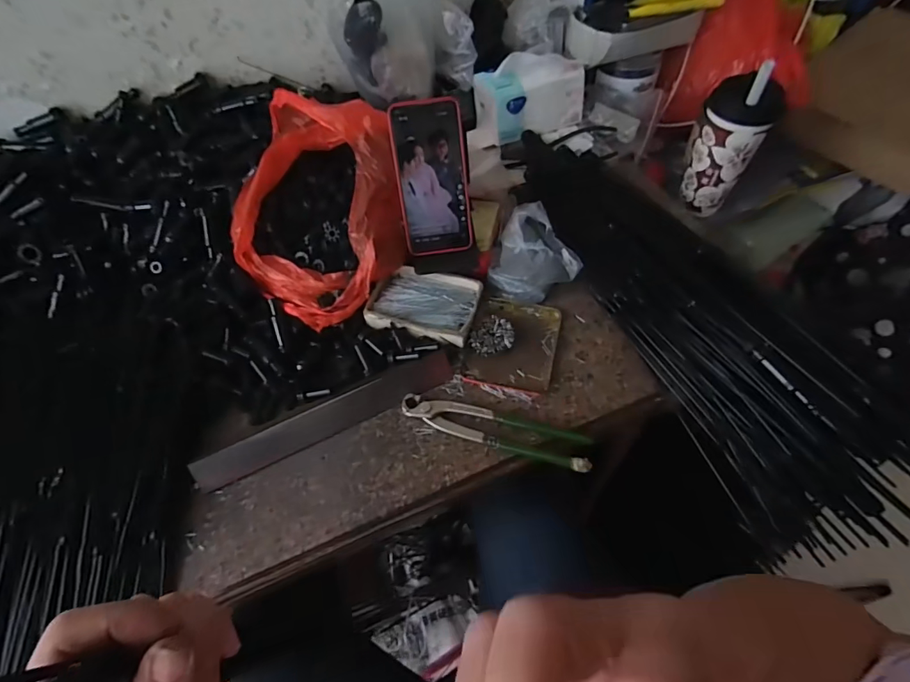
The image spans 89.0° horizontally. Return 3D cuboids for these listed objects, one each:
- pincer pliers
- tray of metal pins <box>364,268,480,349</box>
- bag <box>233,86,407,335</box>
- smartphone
[{"bbox_3d":[0.041,0.091,0.485,0.198,0.017,0.038,14,61,13],"label":"pincer pliers"},{"bbox_3d":[-0.036,-0.045,0.560,0.125,0.021,0.091,13,60,12],"label":"tray of metal pins"},{"bbox_3d":[-0.166,-0.162,0.548,0.213,0.132,0.229,21,62,17],"label":"bag"},{"bbox_3d":[-0.025,-0.180,0.522,0.078,0.161,0.009,-8,26,0],"label":"smartphone"}]

